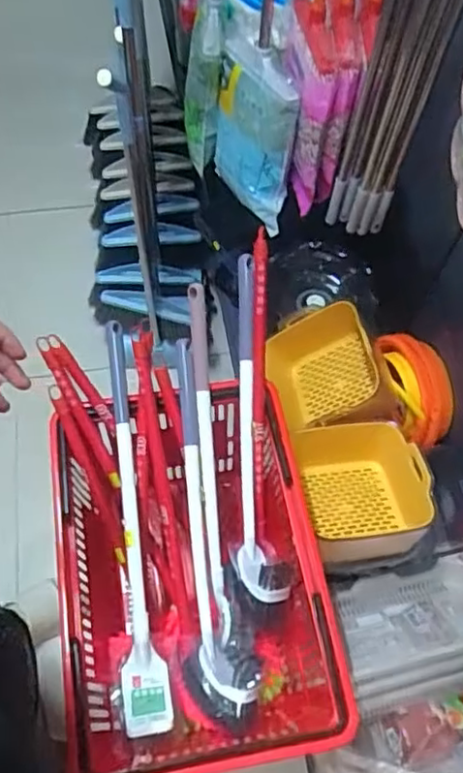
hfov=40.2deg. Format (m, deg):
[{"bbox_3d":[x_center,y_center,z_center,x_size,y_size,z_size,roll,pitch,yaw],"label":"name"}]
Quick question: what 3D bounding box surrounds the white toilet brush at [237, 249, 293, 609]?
[{"bbox_3d":[0.032,0.055,0.894,0.064,0.077,0.467,-3,82,-4],"label":"white toilet brush"}]

